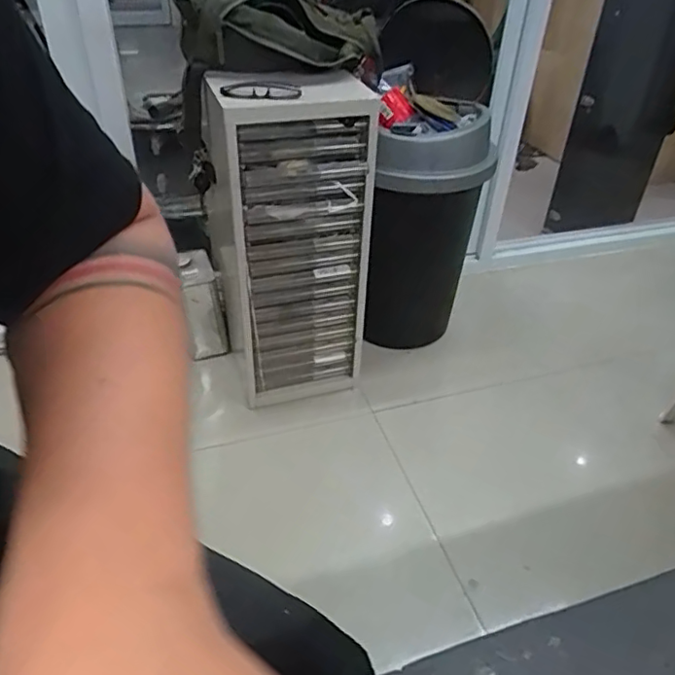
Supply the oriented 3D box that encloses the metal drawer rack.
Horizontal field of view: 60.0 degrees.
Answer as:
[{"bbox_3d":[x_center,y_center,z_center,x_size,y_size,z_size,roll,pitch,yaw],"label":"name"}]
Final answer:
[{"bbox_3d":[-0.087,-0.171,1.243,0.282,0.694,0.136,-11,40,-18],"label":"metal drawer rack"}]

